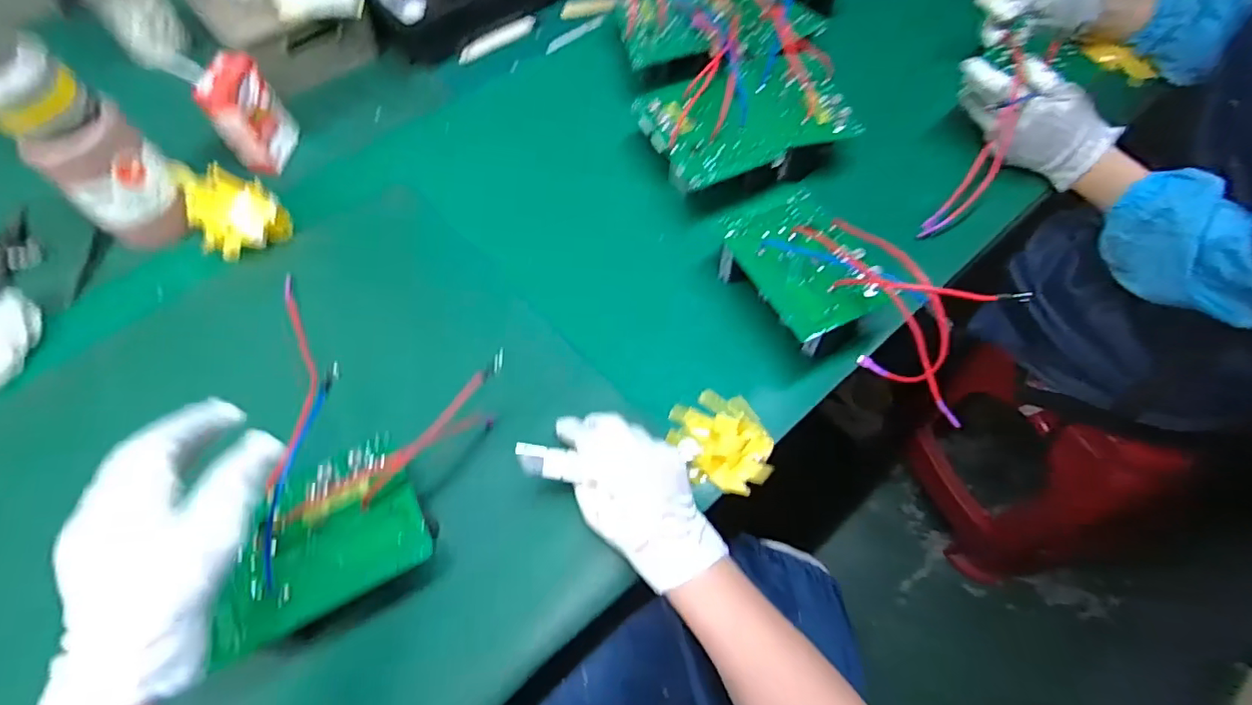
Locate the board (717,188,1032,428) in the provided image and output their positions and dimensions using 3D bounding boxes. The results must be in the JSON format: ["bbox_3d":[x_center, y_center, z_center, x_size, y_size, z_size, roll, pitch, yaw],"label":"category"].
[{"bbox_3d":[0.197,-0.051,0.522,0.118,0.111,0.264,-32,63,-15],"label":"board"}]

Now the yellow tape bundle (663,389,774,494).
[{"bbox_3d":[0.085,0.074,0.503,0.077,0.031,0.093,-33,64,-15],"label":"yellow tape bundle"}]

